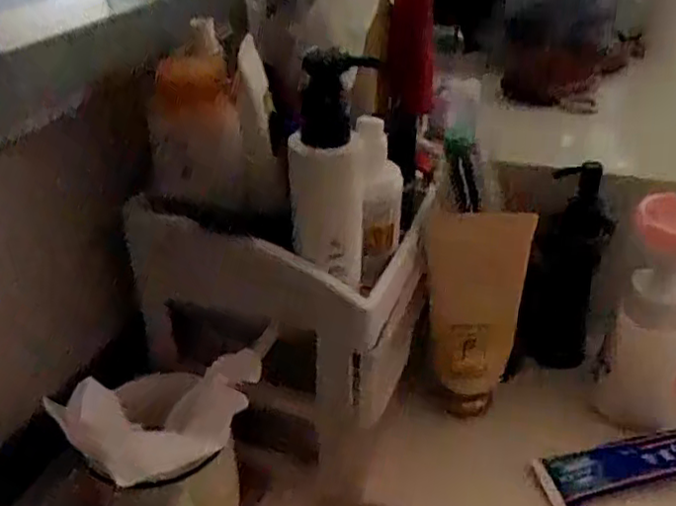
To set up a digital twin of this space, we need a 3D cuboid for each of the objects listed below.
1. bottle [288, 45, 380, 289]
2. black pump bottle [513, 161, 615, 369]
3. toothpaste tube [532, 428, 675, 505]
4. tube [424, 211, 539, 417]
[{"bbox_3d":[-0.003,-0.035,0.381,0.042,0.118,0.046,11,36,19],"label":"bottle"},{"bbox_3d":[0.197,0.022,0.577,0.061,0.231,0.053,11,36,19],"label":"black pump bottle"},{"bbox_3d":[0.223,0.146,0.475,0.163,0.020,0.039,-9,35,-9],"label":"toothpaste tube"},{"bbox_3d":[0.099,0.047,0.486,0.069,0.155,0.040,6,35,12],"label":"tube"}]

